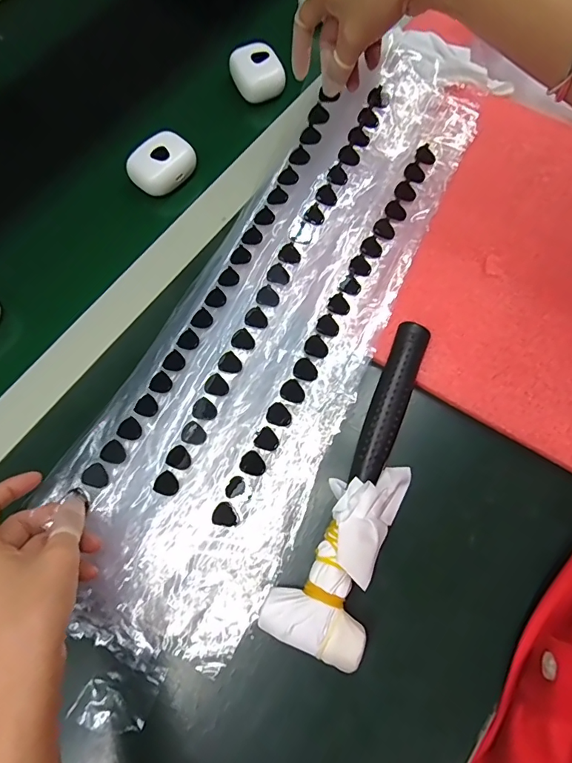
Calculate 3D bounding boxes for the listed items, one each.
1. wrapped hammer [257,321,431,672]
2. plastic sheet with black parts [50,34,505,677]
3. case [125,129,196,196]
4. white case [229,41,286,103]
[{"bbox_3d":[0.058,0.062,0.281,0.054,0.031,0.213,25,77,8],"label":"wrapped hammer"},{"bbox_3d":[0.002,-0.066,0.330,0.157,0.025,0.509,26,78,9],"label":"plastic sheet with black parts"},{"bbox_3d":[-0.111,-0.196,0.393,0.042,0.021,0.054,38,79,11],"label":"case"},{"bbox_3d":[-0.028,-0.299,0.422,0.047,0.023,0.050,-12,74,-1],"label":"white case"}]

